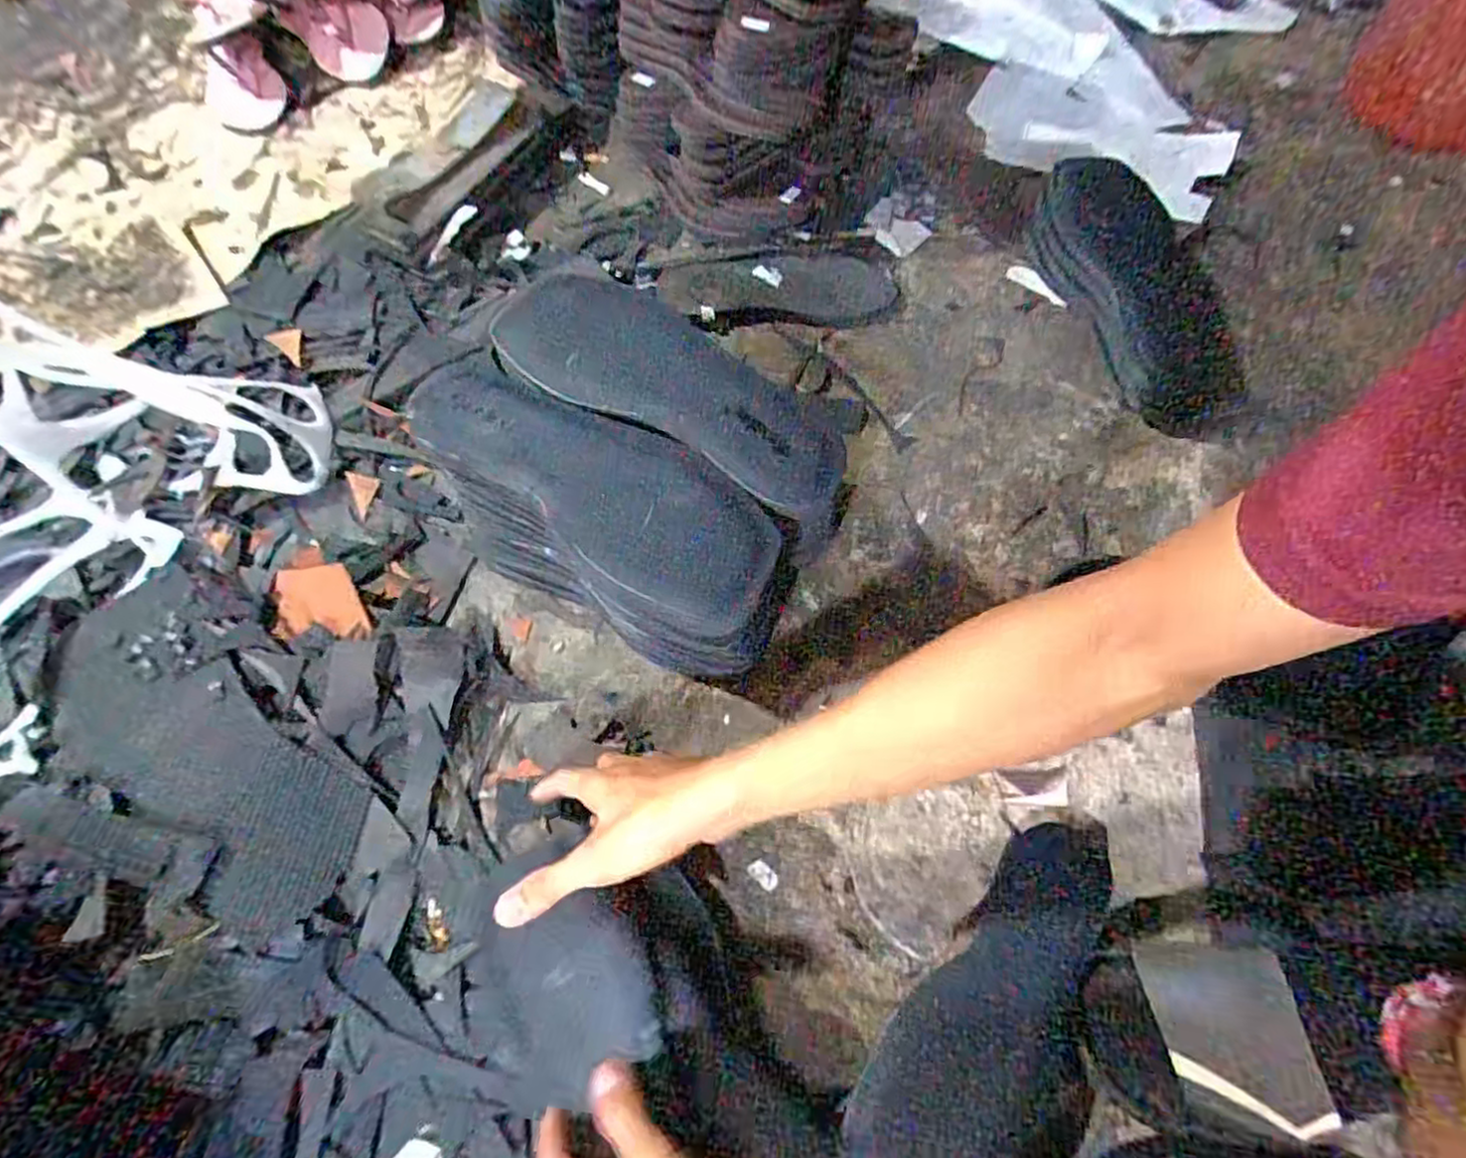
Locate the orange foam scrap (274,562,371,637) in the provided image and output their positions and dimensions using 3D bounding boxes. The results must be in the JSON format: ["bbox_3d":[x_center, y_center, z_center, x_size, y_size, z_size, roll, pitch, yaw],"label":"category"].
[{"bbox_3d":[-0.328,0.020,0.562,0.120,0.015,0.062,14,67,26],"label":"orange foam scrap"}]

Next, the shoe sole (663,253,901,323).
[{"bbox_3d":[0.045,-0.295,0.698,0.231,0.019,0.083,-3,65,0],"label":"shoe sole"}]

